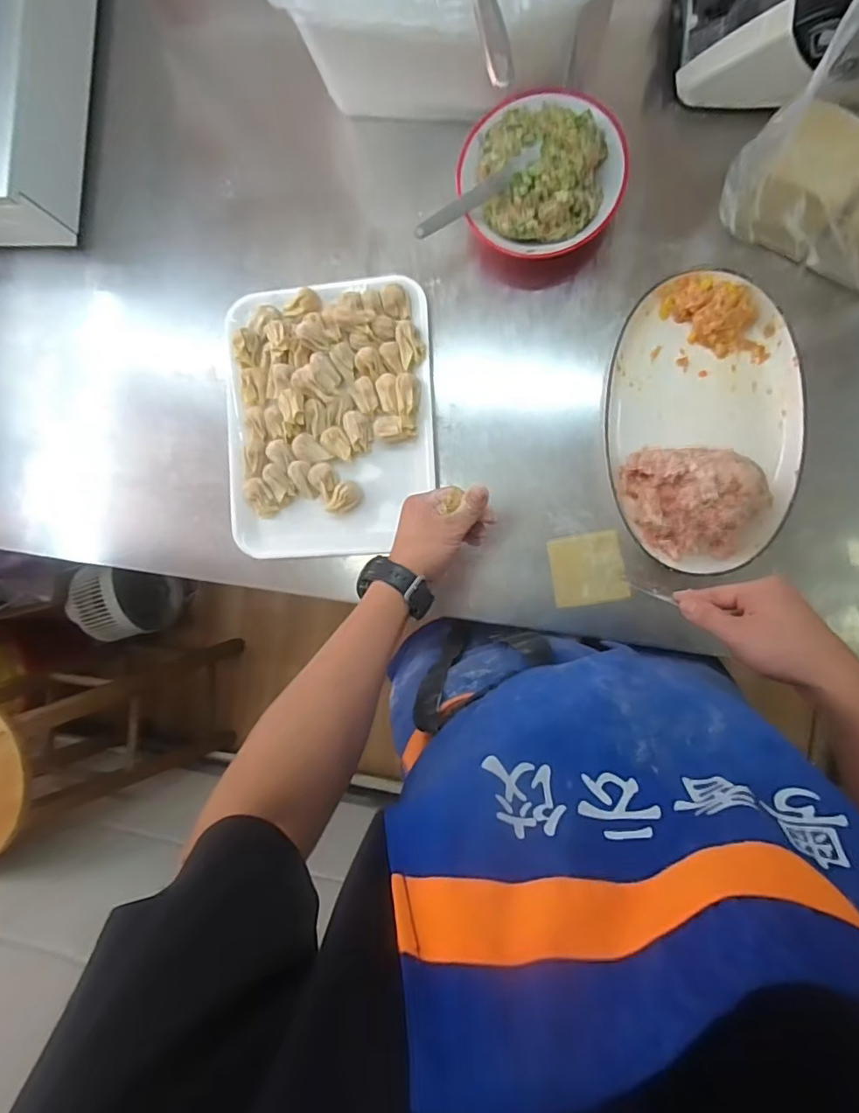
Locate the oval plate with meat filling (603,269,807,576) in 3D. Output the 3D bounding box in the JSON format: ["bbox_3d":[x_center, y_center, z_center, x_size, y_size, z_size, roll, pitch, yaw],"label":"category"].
[{"bbox_3d":[0.290,-0.143,0.584,0.195,0.090,0.315,-3,89,9],"label":"oval plate with meat filling"}]

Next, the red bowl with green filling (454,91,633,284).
[{"bbox_3d":[0.122,-0.403,0.595,0.169,0.103,0.166,0,90,9],"label":"red bowl with green filling"}]

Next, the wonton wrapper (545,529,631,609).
[{"bbox_3d":[0.179,0.015,0.622,0.079,0.004,0.079,-9,81,16],"label":"wonton wrapper"}]

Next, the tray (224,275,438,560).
[{"bbox_3d":[-0.124,-0.164,0.664,0.254,0.035,0.324,-2,90,9],"label":"tray"}]

